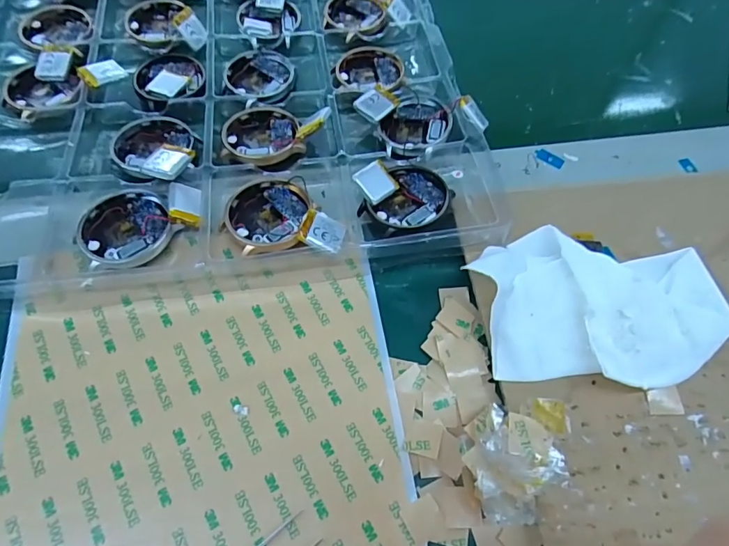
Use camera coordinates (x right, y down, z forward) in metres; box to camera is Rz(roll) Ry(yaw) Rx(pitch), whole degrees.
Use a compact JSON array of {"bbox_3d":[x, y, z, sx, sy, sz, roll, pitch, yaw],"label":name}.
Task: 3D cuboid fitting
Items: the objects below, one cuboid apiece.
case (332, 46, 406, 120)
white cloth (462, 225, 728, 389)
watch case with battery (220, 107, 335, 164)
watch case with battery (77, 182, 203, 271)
[{"bbox_3d":[0.002,-0.122,0.294,0.043,0.013,0.072,5,60,0],"label":"case"},{"bbox_3d":[0.111,0.016,0.216,0.115,0.022,0.072,7,60,1],"label":"white cloth"},{"bbox_3d":[-0.051,-0.084,0.266,0.059,0.022,0.044,4,60,-1],"label":"watch case with battery"},{"bbox_3d":[-0.112,-0.026,0.234,0.057,0.015,0.043,-14,61,-11],"label":"watch case with battery"}]

